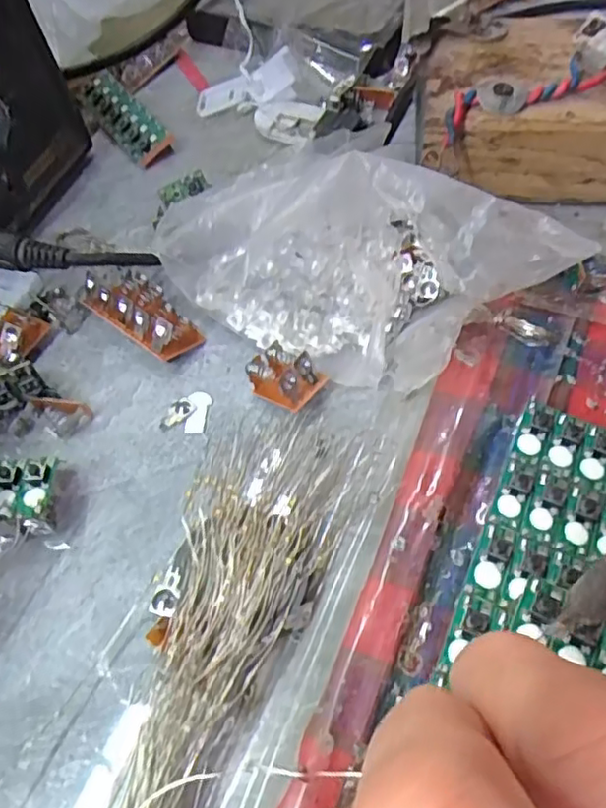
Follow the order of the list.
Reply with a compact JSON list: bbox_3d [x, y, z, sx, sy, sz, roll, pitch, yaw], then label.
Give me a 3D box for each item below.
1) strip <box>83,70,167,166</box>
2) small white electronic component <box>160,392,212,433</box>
[{"bbox_3d":[-0.090,-0.143,0.314,0.019,0.011,0.066,-30,61,-15],"label":"strip"},{"bbox_3d":[-0.041,0.002,0.223,0.015,0.004,0.017,6,58,7],"label":"small white electronic component"}]

